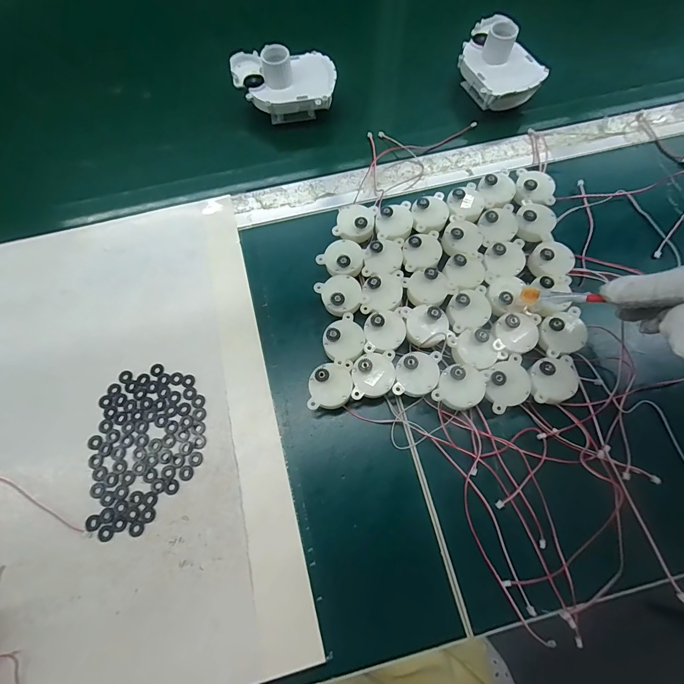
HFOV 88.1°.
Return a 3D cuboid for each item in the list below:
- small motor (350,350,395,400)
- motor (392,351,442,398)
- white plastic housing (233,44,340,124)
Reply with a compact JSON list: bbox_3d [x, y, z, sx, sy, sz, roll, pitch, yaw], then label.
[{"bbox_3d":[0.024,0.027,0.270,0.032,0.030,0.037,-2,71,1],"label":"small motor"},{"bbox_3d":[0.056,0.026,0.270,0.032,0.029,0.038,7,71,4],"label":"motor"},{"bbox_3d":[-0.059,-0.269,0.364,0.102,0.057,0.067,-1,71,1],"label":"white plastic housing"}]

